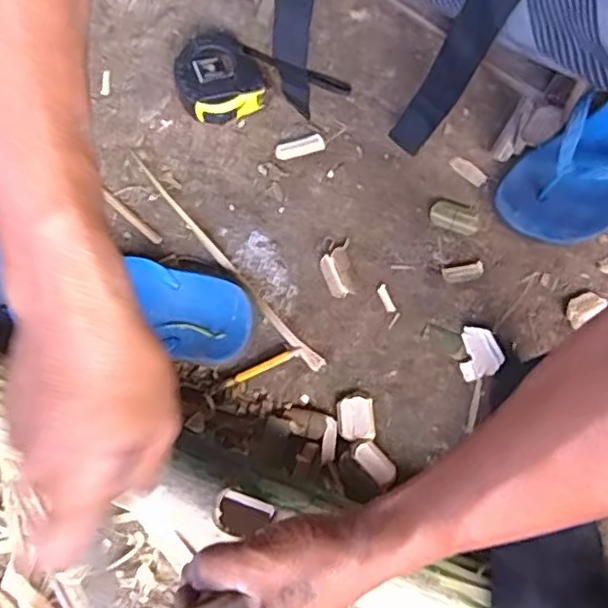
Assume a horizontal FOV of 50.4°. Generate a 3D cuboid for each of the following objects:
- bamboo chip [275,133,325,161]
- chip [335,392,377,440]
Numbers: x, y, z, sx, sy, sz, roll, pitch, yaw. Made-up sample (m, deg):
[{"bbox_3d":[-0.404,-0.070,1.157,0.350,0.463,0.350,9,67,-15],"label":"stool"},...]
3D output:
[{"bbox_3d":[-0.004,-0.151,0.622,0.048,0.006,0.017,-20,76,-5],"label":"bamboo chip"},{"bbox_3d":[0.046,0.099,0.569,0.032,0.006,0.042,-5,75,-1],"label":"chip"}]

